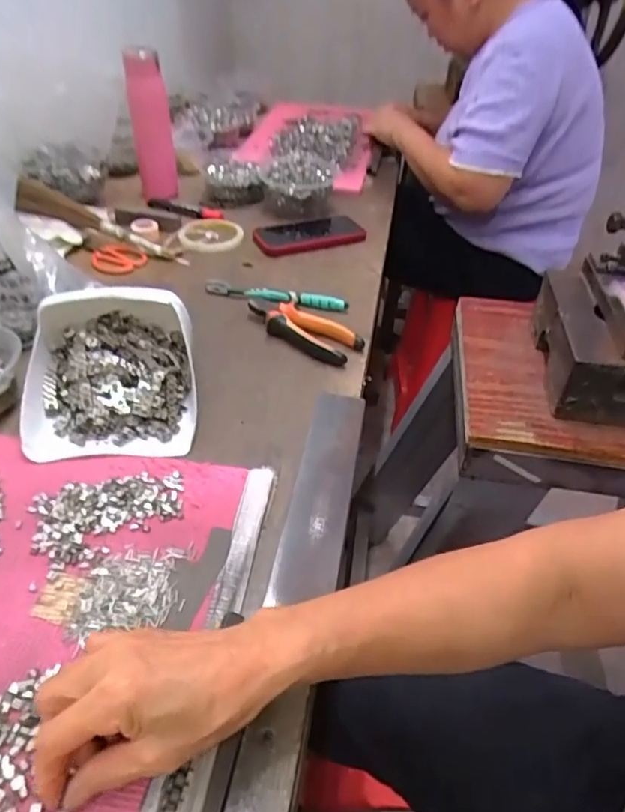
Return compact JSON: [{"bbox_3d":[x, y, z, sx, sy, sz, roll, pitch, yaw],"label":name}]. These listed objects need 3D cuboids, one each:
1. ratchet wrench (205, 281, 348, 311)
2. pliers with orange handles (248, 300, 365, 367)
[{"bbox_3d":[-0.048,-0.141,0.716,0.184,0.016,0.021,9,41,5],"label":"ratchet wrench"},{"bbox_3d":[-0.016,-0.091,0.656,0.151,0.020,0.051,29,46,25],"label":"pliers with orange handles"}]

